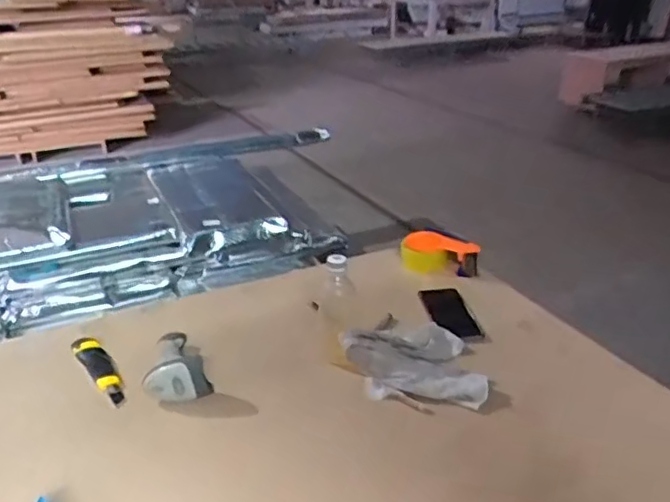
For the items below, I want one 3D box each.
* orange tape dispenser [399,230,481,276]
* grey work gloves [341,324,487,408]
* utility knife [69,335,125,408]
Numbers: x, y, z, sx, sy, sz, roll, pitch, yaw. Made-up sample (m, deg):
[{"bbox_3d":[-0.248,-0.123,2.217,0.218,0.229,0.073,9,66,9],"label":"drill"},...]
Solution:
[{"bbox_3d":[0.215,0.002,1.229,0.159,0.068,0.091,1,26,5],"label":"orange tape dispenser"},{"bbox_3d":[0.118,0.162,0.911,0.214,0.064,0.173,-2,26,0],"label":"grey work gloves"},{"bbox_3d":[-0.372,0.181,0.932,0.040,0.022,0.189,-22,32,-36],"label":"utility knife"}]

